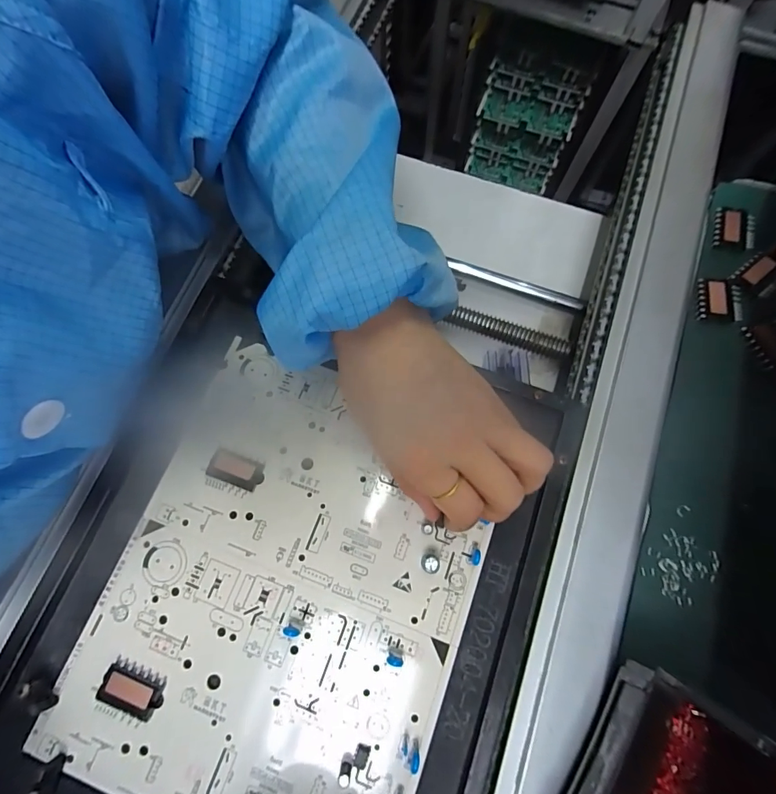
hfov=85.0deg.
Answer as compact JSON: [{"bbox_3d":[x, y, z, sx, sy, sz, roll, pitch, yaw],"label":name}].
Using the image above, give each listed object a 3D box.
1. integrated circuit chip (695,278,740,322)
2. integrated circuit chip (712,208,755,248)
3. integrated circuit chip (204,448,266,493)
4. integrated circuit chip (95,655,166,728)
[{"bbox_3d":[0.230,-0.068,0.294,0.028,0.004,0.032,7,74,4],"label":"integrated circuit chip"},{"bbox_3d":[0.252,-0.123,0.309,0.025,0.007,0.029,12,74,6],"label":"integrated circuit chip"},{"bbox_3d":[-0.097,0.047,0.271,0.034,0.006,0.019,18,75,7],"label":"integrated circuit chip"},{"bbox_3d":[-0.144,0.166,0.237,0.035,0.005,0.028,17,75,7],"label":"integrated circuit chip"}]

